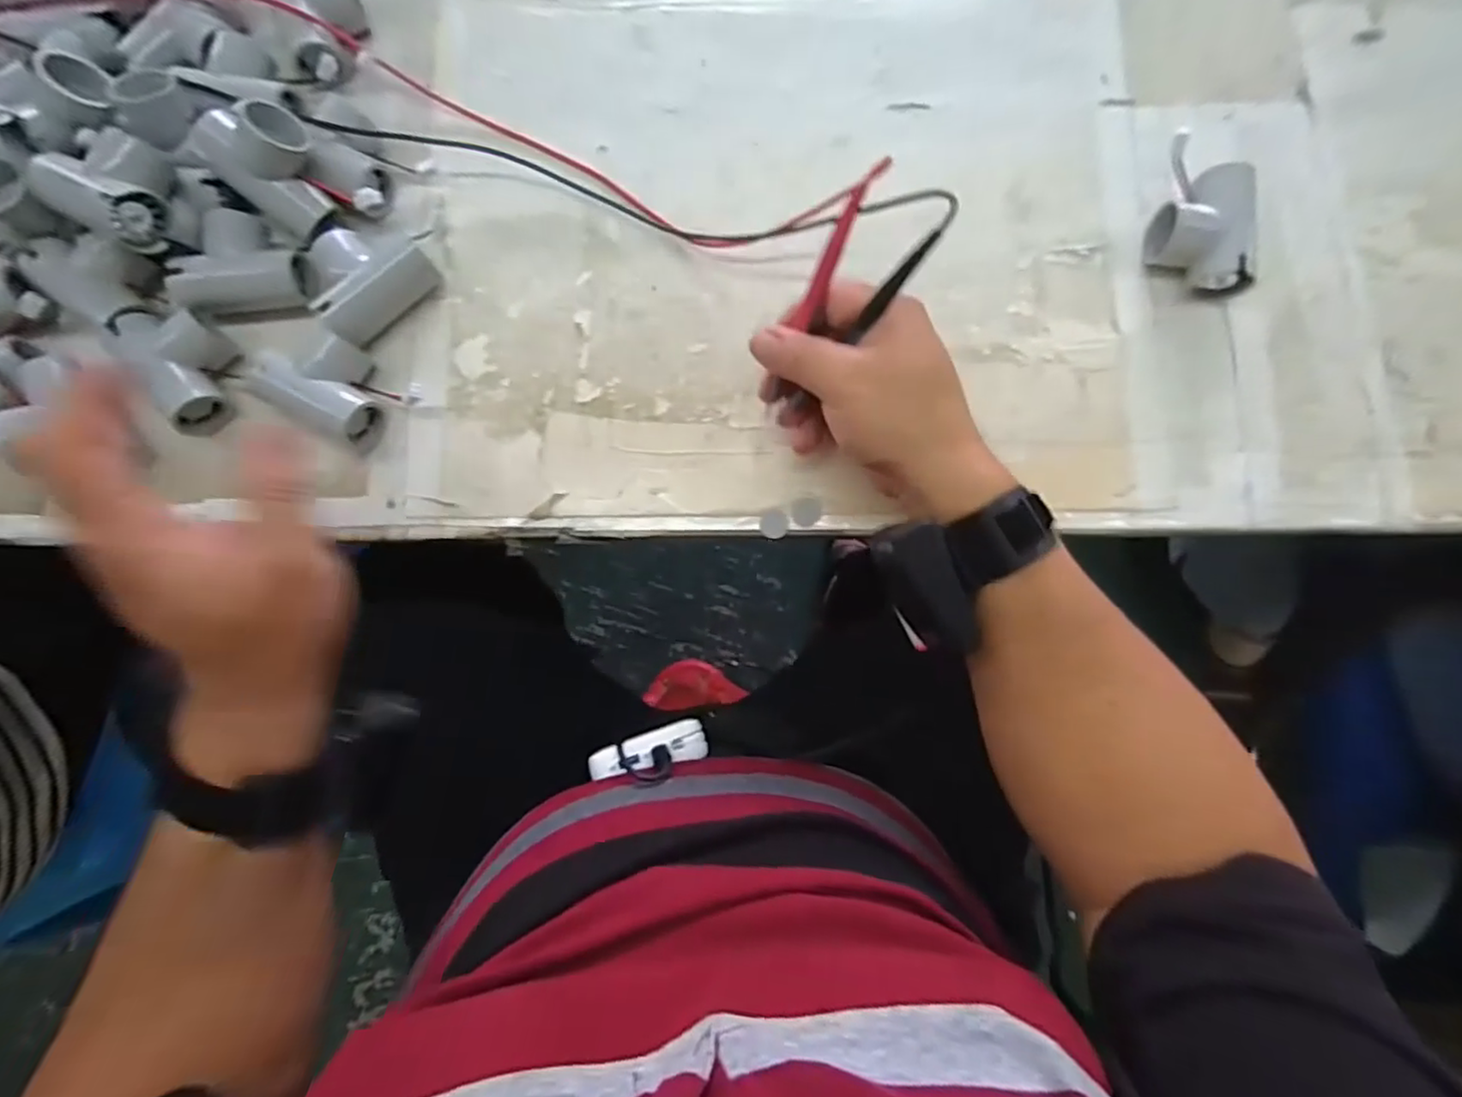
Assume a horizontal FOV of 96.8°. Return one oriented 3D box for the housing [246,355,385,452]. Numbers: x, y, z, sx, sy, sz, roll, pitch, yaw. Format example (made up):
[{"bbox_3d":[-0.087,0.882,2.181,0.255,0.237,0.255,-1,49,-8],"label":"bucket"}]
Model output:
[{"bbox_3d":[-0.252,-0.091,0.397,0.073,0.035,0.029,27,82,6],"label":"housing"}]

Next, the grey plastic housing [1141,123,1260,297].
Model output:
[{"bbox_3d":[0.291,-0.206,0.402,0.052,0.035,0.092,7,80,2],"label":"grey plastic housing"}]

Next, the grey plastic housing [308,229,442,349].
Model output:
[{"bbox_3d":[-0.228,-0.165,0.402,0.065,0.033,0.075,41,83,7],"label":"grey plastic housing"}]

